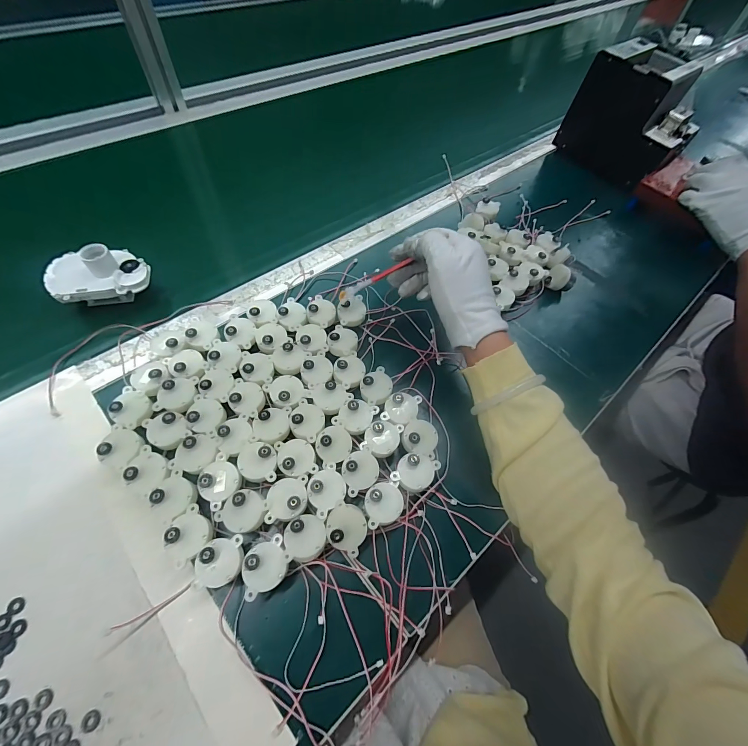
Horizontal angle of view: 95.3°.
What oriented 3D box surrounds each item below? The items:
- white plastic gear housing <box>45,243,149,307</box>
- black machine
[{"bbox_3d":[-0.305,-0.106,0.384,0.102,0.056,0.060,-10,61,-12],"label":"white plastic gear housing"},{"bbox_3d":[0.436,-0.428,0.575,0.117,0.148,0.180,-35,68,-23],"label":"black machine"}]

